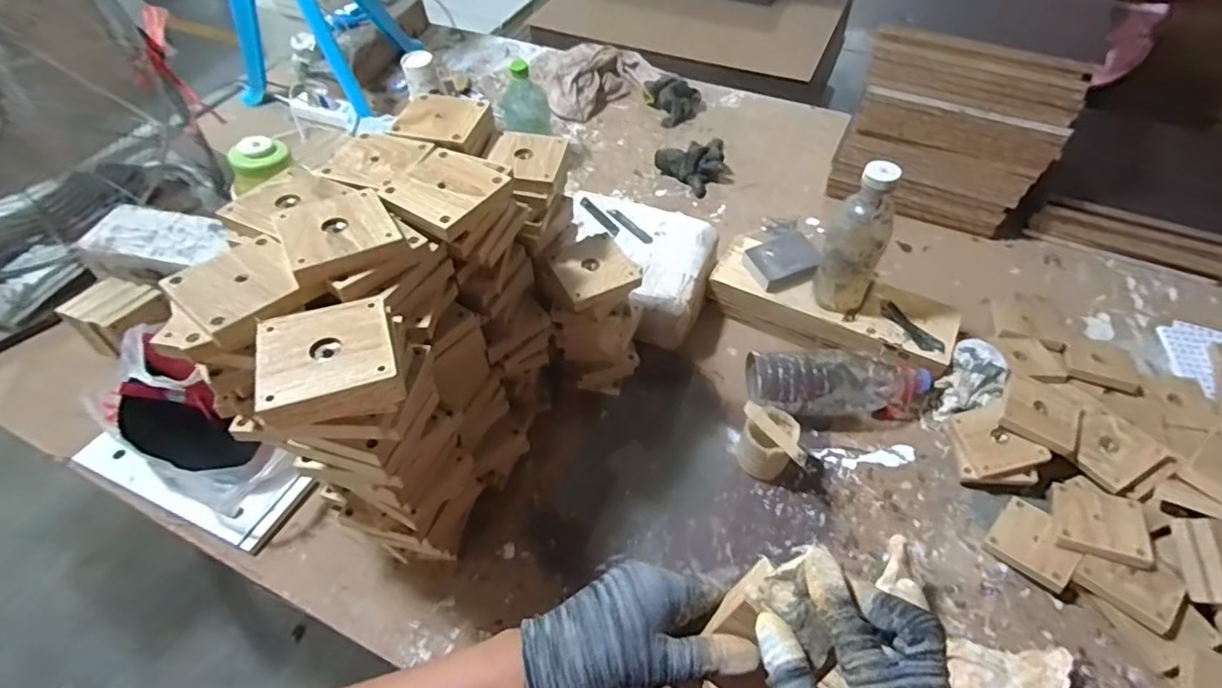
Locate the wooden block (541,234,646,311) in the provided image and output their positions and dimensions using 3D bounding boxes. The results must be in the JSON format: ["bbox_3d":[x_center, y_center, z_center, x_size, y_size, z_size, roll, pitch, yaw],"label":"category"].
[{"bbox_3d":[-0.021,-0.080,0.634,0.085,0.025,0.079,-30,58,-20],"label":"wooden block"}]

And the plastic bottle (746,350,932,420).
[{"bbox_3d":[0.305,0.057,0.765,0.239,0.089,0.086,1,53,2],"label":"plastic bottle"}]

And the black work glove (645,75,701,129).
[{"bbox_3d":[0.135,-0.518,1.202,0.100,0.068,0.122,-15,54,-11],"label":"black work glove"}]

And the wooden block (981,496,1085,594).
[{"bbox_3d":[0.488,0.226,0.659,0.083,0.018,0.084,-37,40,-21],"label":"wooden block"}]

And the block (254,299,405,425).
[{"bbox_3d":[-0.186,0.009,0.382,0.081,0.029,0.075,-17,54,-12],"label":"block"}]

